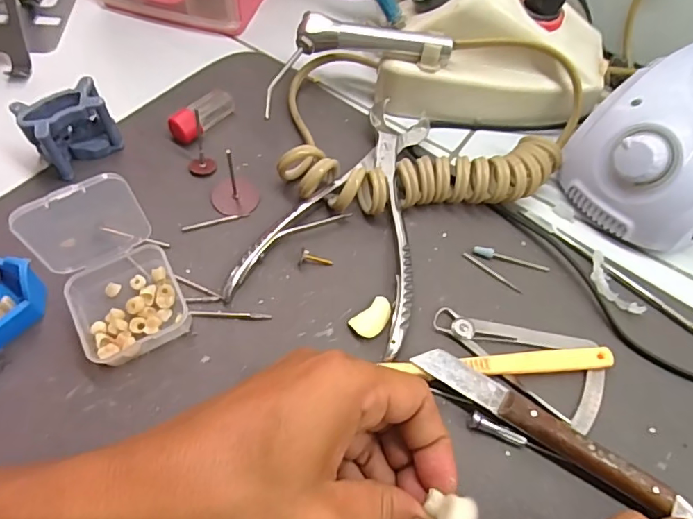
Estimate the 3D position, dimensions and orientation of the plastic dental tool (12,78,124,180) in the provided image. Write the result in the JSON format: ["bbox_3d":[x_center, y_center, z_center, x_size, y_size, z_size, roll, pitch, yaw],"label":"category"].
[{"bbox_3d":[-0.181,-0.085,0.334,0.049,0.041,0.039,-32,65,-20],"label":"plastic dental tool"}]

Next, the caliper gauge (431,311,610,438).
[{"bbox_3d":[0.097,0.061,0.282,0.098,0.005,0.053,11,59,4],"label":"caliper gauge"}]

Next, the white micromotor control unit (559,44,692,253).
[{"bbox_3d":[0.227,-0.077,0.333,0.138,0.075,0.101,-30,65,-19],"label":"white micromotor control unit"}]

